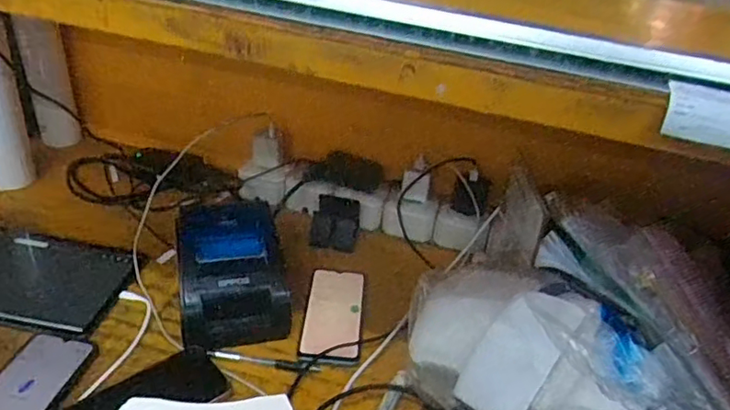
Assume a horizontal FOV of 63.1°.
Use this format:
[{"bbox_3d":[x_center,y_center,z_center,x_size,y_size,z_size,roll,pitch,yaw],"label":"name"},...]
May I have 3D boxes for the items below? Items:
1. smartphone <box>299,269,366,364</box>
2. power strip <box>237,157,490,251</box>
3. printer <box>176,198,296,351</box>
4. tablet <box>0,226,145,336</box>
[{"bbox_3d":[-0.039,0.138,0.765,0.077,0.014,0.171,6,32,-2],"label":"smartphone"},{"bbox_3d":[-0.009,0.001,0.922,0.390,0.059,0.064,13,32,10],"label":"power strip"},{"bbox_3d":[-0.162,0.081,0.732,0.127,0.101,0.152,-3,33,-16],"label":"printer"},{"bbox_3d":[-0.428,0.090,0.761,0.246,0.013,0.164,10,32,5],"label":"tablet"}]

